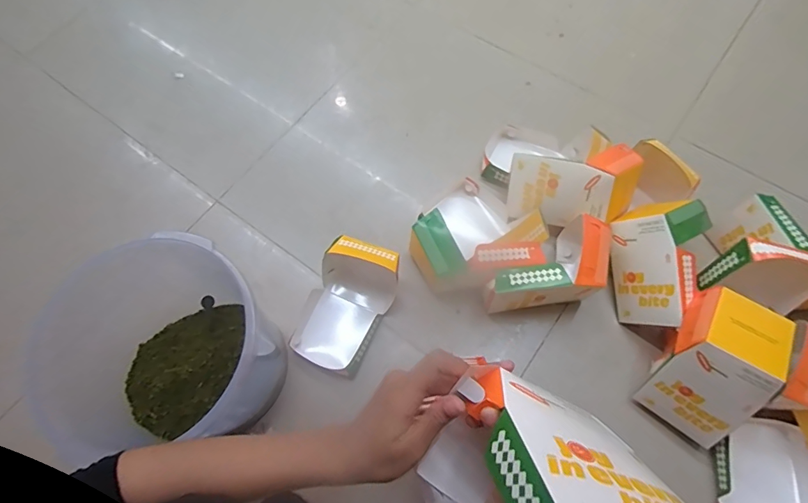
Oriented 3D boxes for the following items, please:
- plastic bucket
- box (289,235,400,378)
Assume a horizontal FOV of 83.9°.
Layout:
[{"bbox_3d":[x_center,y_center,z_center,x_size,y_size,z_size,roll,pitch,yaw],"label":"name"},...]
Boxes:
[{"bbox_3d":[-0.275,0.137,0.614,0.220,0.260,0.236,-15,67,-4],"label":"plastic bucket"},{"bbox_3d":[-0.090,0.083,0.682,0.124,0.127,0.182,19,69,10],"label":"box"}]

